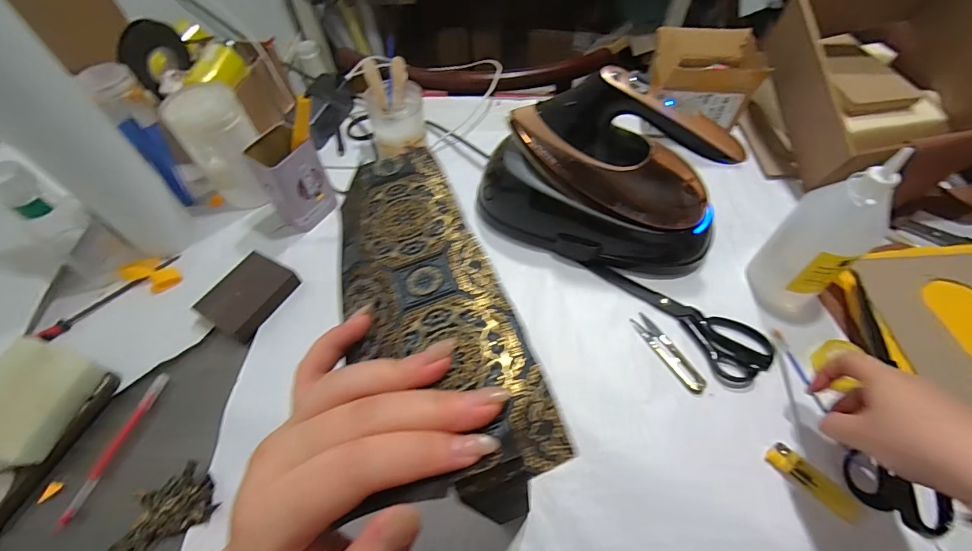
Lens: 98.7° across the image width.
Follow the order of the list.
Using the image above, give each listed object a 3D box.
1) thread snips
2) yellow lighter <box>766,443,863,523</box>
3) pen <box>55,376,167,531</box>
[{"bbox_3d":[0.202,0.084,0.465,0.023,0.004,0.103,-24,59,-13],"label":"thread snips"},{"bbox_3d":[0.304,0.191,0.385,0.022,0.011,0.080,-40,64,-21],"label":"yellow lighter"},{"bbox_3d":[-0.373,0.170,0.422,0.016,0.013,0.146,12,58,10],"label":"pen"}]

